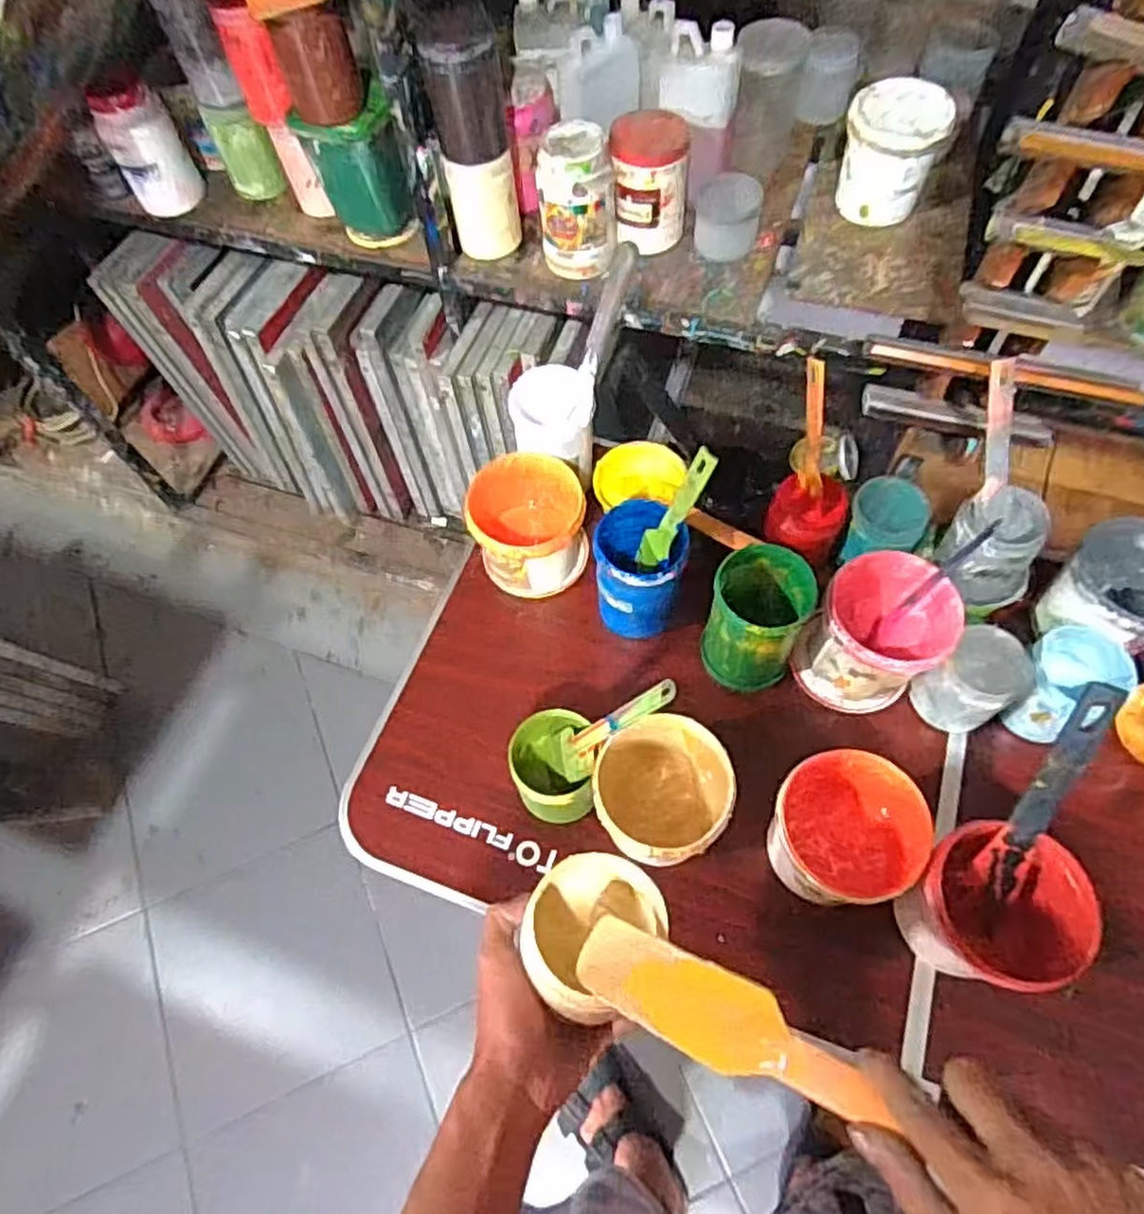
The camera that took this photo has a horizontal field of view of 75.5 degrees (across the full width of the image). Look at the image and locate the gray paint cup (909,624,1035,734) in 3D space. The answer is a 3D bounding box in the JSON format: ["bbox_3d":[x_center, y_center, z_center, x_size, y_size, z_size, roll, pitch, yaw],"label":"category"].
[{"bbox_3d":[0.408,0.078,0.756,0.076,0.103,0.074,-1,63,3],"label":"gray paint cup"}]

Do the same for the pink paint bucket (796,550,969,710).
[{"bbox_3d":[0.322,0.027,0.782,0.124,0.142,0.131,-1,63,3],"label":"pink paint bucket"}]

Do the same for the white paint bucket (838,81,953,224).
[{"bbox_3d":[0.427,-0.608,0.997,0.121,0.130,0.118,-1,63,3],"label":"white paint bucket"}]

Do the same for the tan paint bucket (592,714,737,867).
[{"bbox_3d":[0.084,0.175,0.711,0.121,0.104,0.139,-15,63,-4],"label":"tan paint bucket"}]

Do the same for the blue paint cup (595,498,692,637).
[{"bbox_3d":[0.076,-0.038,0.824,0.095,0.140,0.103,-3,63,2],"label":"blue paint cup"}]

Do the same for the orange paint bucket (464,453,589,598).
[{"bbox_3d":[-0.049,-0.088,0.854,0.123,0.124,0.118,-1,63,3],"label":"orange paint bucket"}]

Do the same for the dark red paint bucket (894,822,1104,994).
[{"bbox_3d":[0.364,0.268,0.654,0.127,0.130,0.124,-1,63,3],"label":"dark red paint bucket"}]

